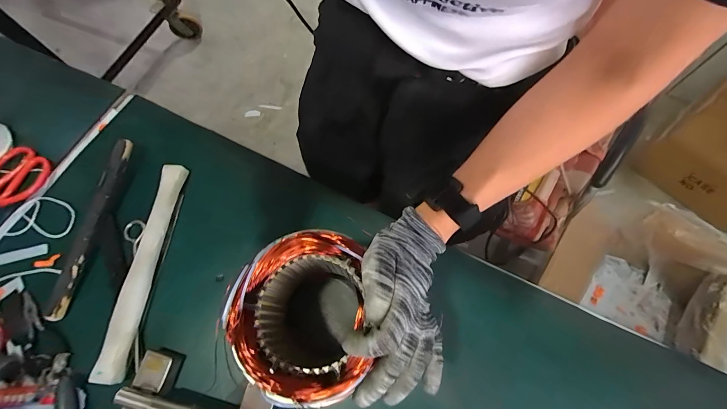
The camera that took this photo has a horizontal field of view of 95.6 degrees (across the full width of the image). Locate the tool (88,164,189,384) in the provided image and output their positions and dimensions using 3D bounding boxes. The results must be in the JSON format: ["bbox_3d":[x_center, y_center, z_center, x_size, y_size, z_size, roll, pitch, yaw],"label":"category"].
[{"bbox_3d":[-0.306,0.077,0.456,0.037,0.026,0.296,3,69,5],"label":"tool"}]

